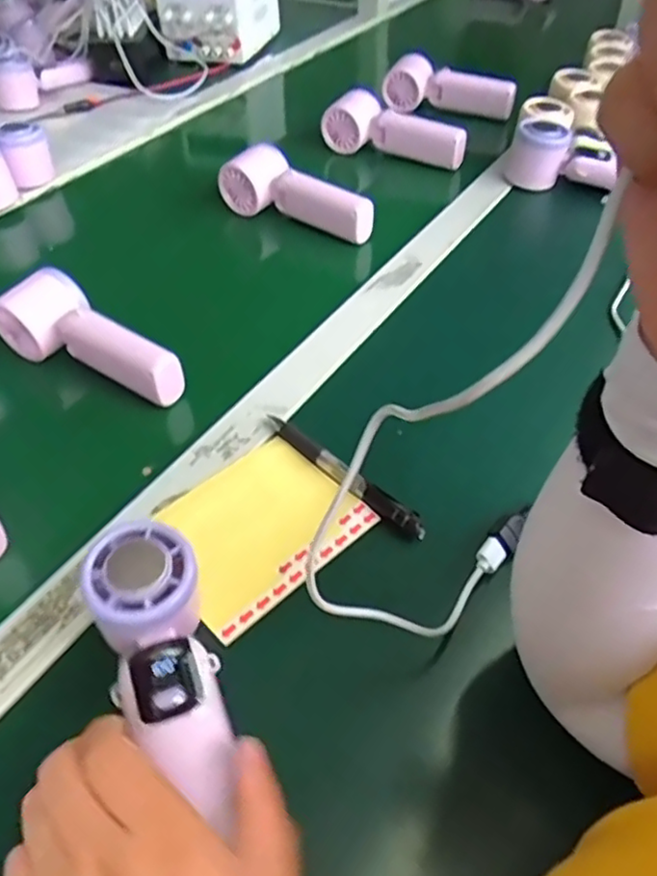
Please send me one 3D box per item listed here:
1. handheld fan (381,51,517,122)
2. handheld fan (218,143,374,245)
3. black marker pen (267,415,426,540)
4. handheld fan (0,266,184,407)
[{"bbox_3d":[0.159,-0.462,0.878,0.171,0.062,0.041,12,48,12],"label":"handheld fan"},{"bbox_3d":[-0.031,-0.241,0.663,0.174,0.051,0.058,33,55,27],"label":"handheld fan"},{"bbox_3d":[0.009,0.022,0.433,0.013,0.012,0.139,-35,55,-28],"label":"black marker pen"},{"bbox_3d":[-0.185,-0.071,0.502,0.162,0.047,0.060,33,55,27],"label":"handheld fan"}]

